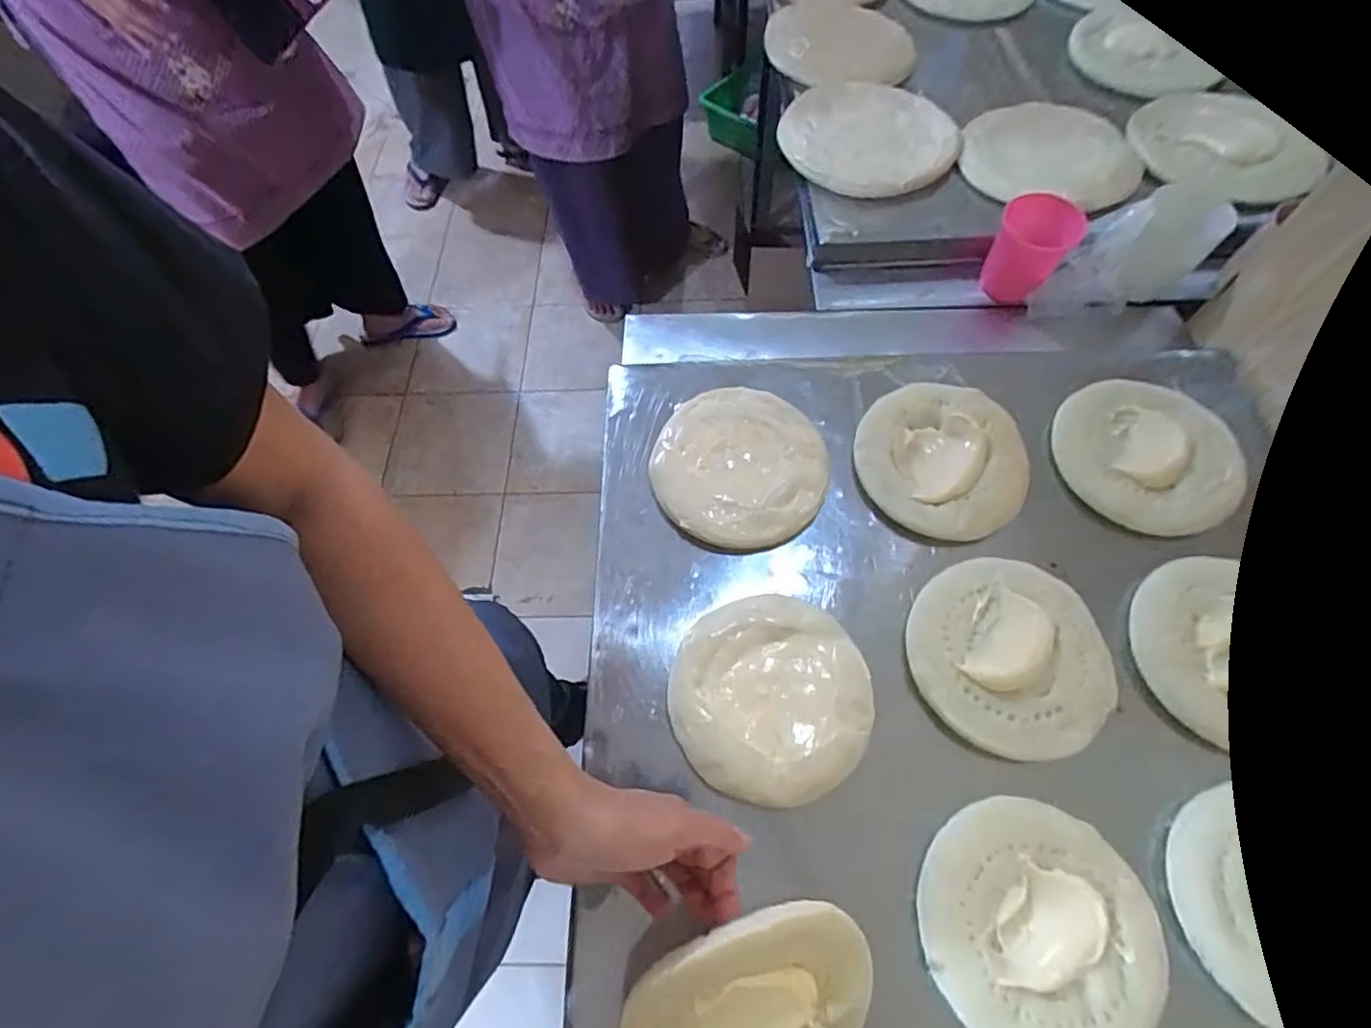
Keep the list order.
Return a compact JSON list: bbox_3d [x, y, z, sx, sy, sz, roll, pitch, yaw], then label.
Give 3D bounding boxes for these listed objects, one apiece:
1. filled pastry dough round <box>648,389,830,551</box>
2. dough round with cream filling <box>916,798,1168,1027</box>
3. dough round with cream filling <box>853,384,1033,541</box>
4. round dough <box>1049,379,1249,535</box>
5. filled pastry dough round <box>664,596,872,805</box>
[{"bbox_3d":[0.046,-0.042,0.541,0.148,0.022,0.143,19,68,14],"label":"filled pastry dough round"},{"bbox_3d":[0.223,0.262,0.390,0.141,0.015,0.140,-2,65,4],"label":"dough round with cream filling"},{"bbox_3d":[0.225,-0.052,0.535,0.142,0.023,0.144,-2,65,4],"label":"dough round with cream filling"},{"bbox_3d":[0.397,-0.052,0.532,0.131,0.014,0.147,-40,67,-13],"label":"round dough"},{"bbox_3d":[0.063,0.135,0.461,0.140,0.026,0.144,-2,65,4],"label":"filled pastry dough round"}]

